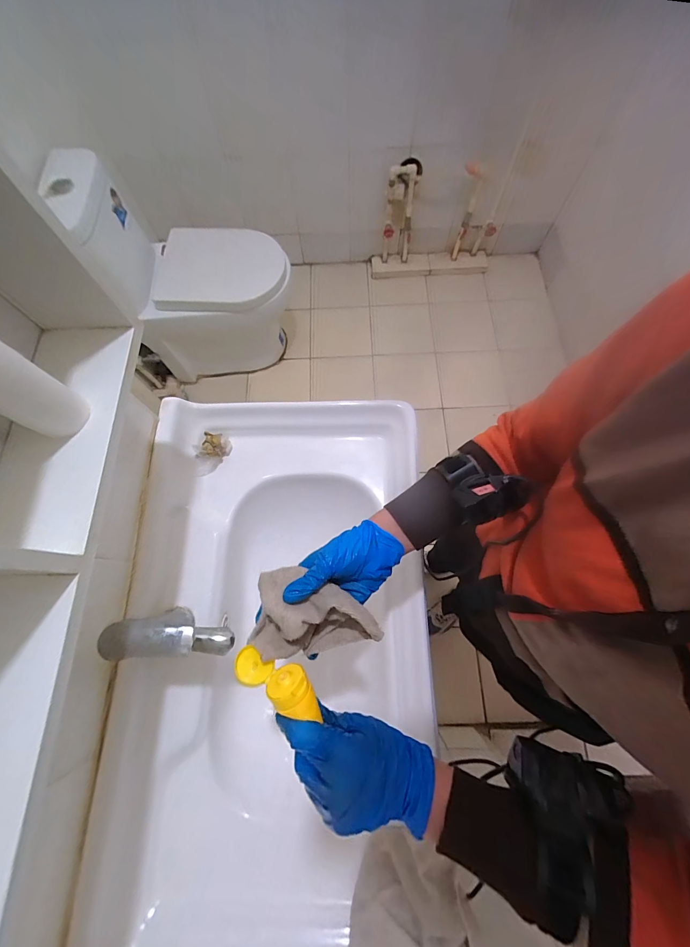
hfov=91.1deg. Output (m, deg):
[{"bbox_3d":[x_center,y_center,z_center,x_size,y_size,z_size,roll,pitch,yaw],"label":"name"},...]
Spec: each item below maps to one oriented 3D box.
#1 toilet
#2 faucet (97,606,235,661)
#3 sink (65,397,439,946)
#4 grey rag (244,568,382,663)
[{"bbox_3d":[-0.577,-0.750,1.358,0.694,0.761,0.364,-4,72,0],"label":"toilet"},{"bbox_3d":[-0.218,0.225,0.477,0.132,0.188,0.055,1,72,2],"label":"faucet"},{"bbox_3d":[-0.111,0.261,0.581,0.466,0.159,0.816,1,72,2],"label":"sink"},{"bbox_3d":[-0.029,0.148,0.353,0.126,0.051,0.084,7,72,4],"label":"grey rag"}]

